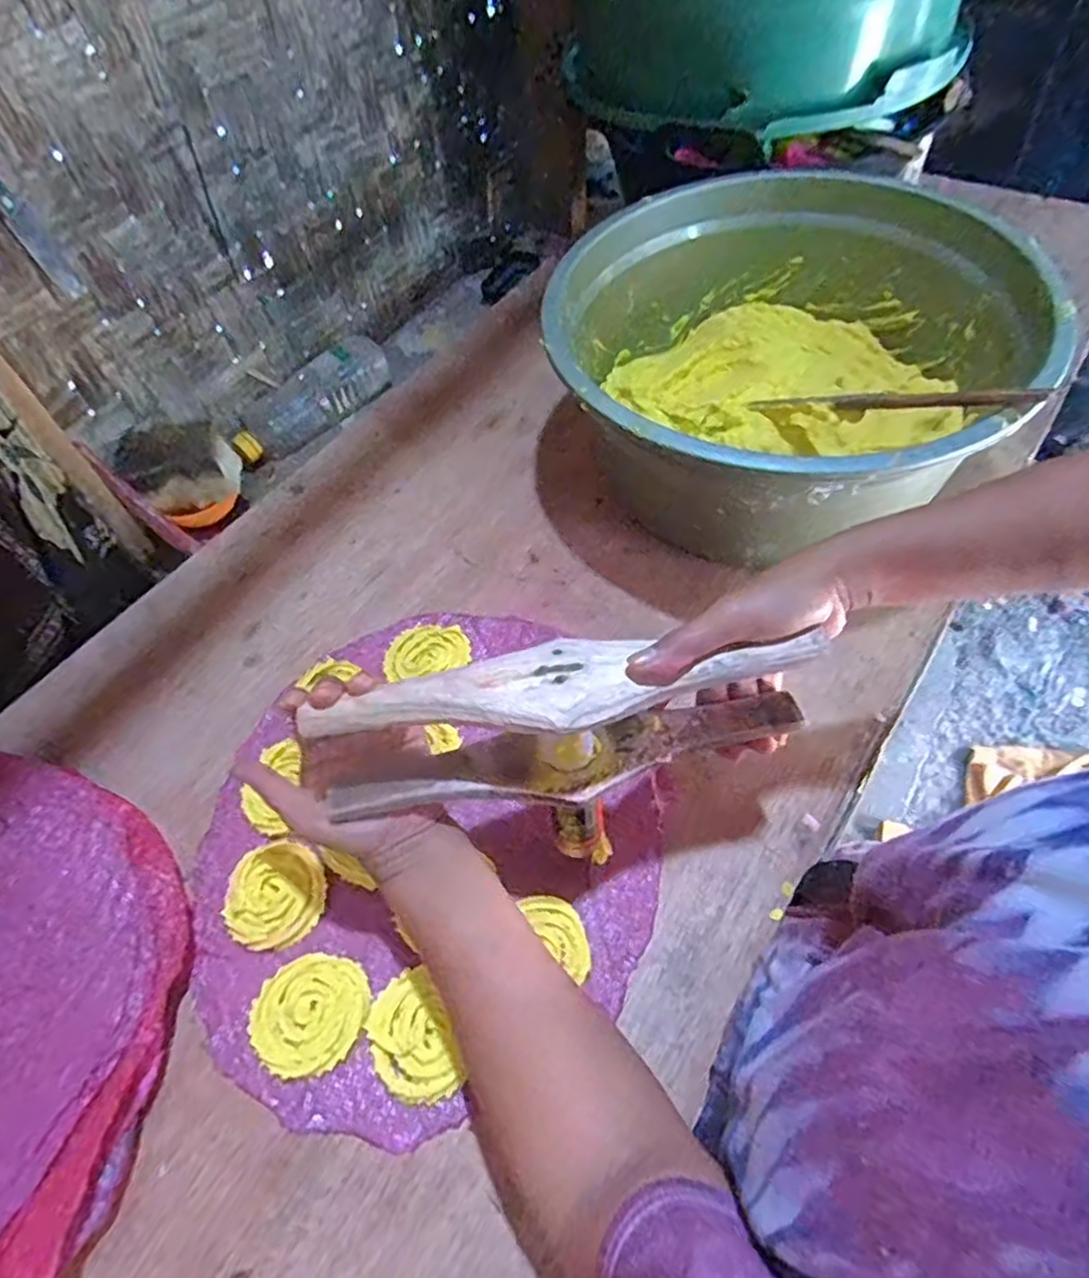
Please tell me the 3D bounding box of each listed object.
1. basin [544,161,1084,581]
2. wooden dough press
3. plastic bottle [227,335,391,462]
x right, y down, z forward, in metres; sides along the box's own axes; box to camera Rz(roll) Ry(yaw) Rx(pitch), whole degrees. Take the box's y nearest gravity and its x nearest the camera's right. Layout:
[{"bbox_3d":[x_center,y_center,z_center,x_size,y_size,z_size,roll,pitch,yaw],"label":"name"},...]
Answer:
[{"bbox_3d":[0.223,-0.251,0.668,0.381,0.178,0.409,-3,57,4],"label":"basin"},{"bbox_3d":[0.010,0.054,0.412,0.293,0.095,0.070,-10,55,3],"label":"wooden dough press"},{"bbox_3d":[-0.310,-0.318,0.923,0.224,0.074,0.066,-41,62,-19],"label":"plastic bottle"}]

